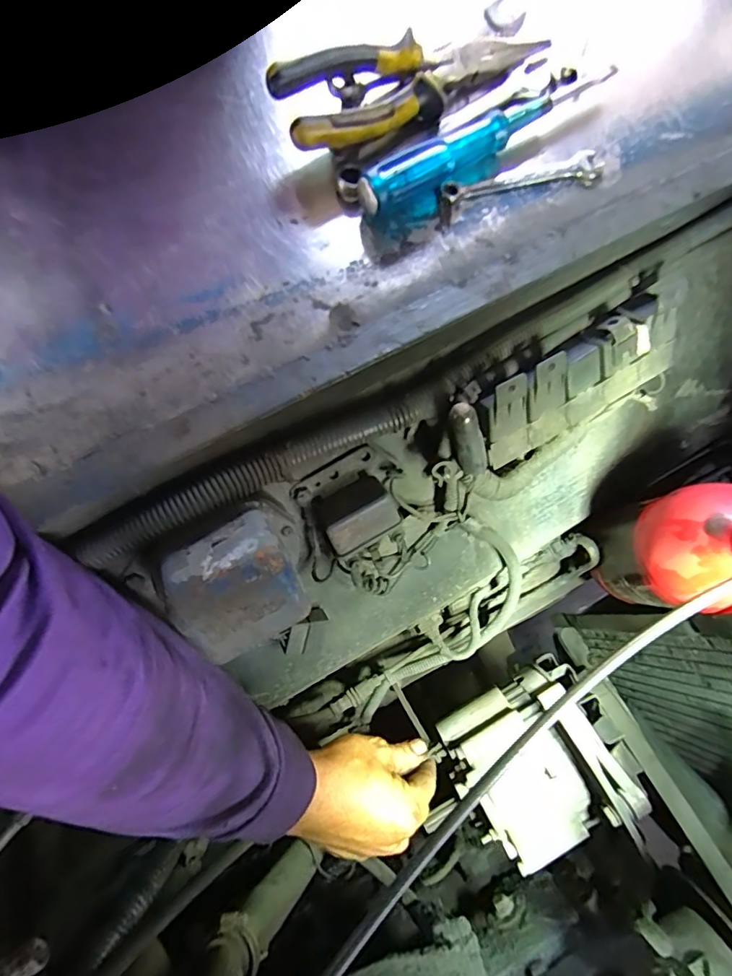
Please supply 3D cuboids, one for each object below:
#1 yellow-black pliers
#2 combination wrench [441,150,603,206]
[{"bbox_3d":[0.029,-0.262,0.318,0.177,0.033,0.048,-30,76,-10],"label":"yellow-black pliers"},{"bbox_3d":[0.104,-0.197,0.325,0.111,0.007,0.022,-18,74,-7],"label":"combination wrench"}]

